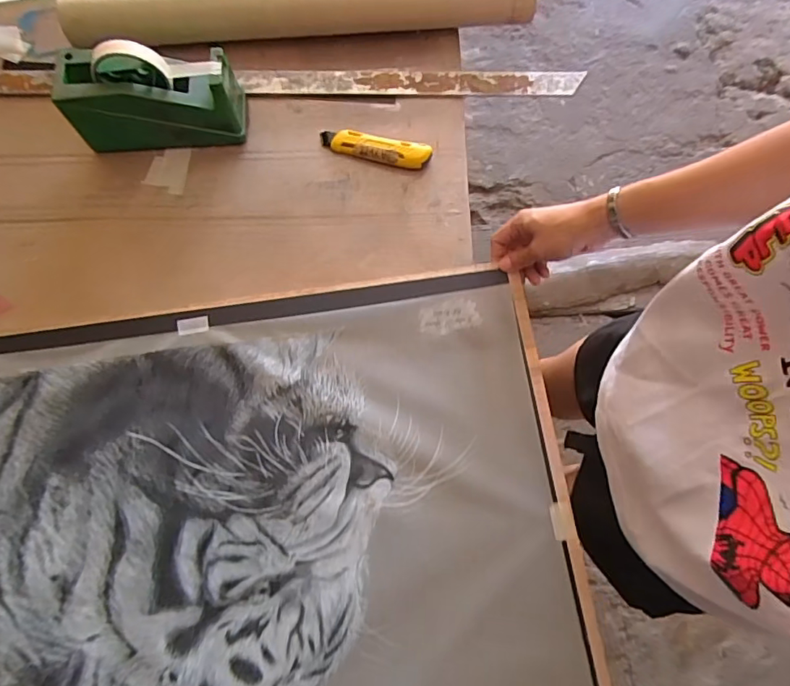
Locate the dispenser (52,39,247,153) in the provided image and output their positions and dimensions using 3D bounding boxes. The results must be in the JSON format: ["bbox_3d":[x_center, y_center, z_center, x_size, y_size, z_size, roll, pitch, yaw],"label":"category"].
[{"bbox_3d":[-0.296,-0.305,0.618,0.194,0.116,0.078,-5,74,0],"label":"dispenser"}]

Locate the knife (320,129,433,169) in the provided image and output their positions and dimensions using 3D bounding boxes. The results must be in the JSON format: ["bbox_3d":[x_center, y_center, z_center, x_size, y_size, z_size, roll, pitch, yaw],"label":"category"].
[{"bbox_3d":[-0.027,-0.253,0.659,0.144,0.017,0.034,12,75,4],"label":"knife"}]

